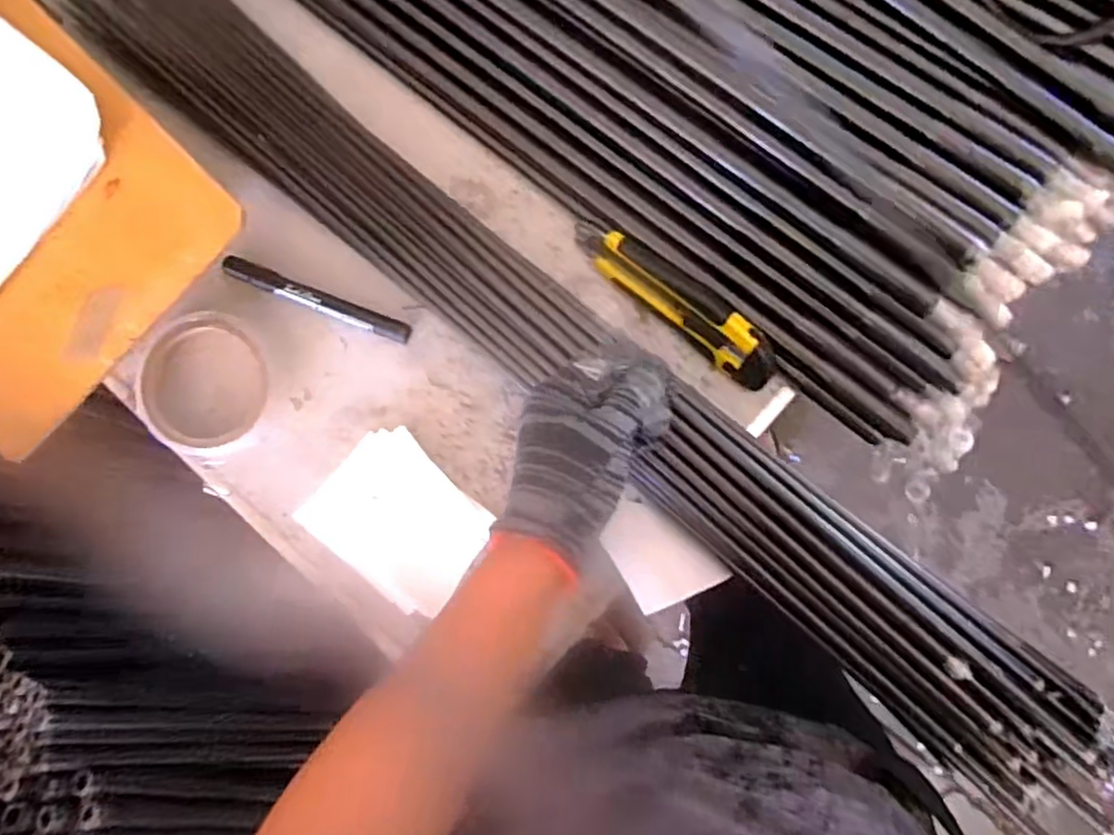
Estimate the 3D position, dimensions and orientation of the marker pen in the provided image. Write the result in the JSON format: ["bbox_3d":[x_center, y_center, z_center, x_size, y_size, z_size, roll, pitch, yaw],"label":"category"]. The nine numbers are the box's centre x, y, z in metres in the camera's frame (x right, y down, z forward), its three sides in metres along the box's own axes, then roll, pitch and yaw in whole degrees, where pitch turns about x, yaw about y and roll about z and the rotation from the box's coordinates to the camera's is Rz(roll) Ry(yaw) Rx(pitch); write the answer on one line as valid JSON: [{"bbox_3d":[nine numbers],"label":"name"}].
[{"bbox_3d":[-0.166,-0.081,0.491,0.133,0.016,0.016,22,89,5],"label":"marker pen"}]

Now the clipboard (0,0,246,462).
[{"bbox_3d":[-0.340,-0.142,0.407,0.281,0.020,0.197,42,91,5],"label":"clipboard"}]

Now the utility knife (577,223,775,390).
[{"bbox_3d":[0.077,-0.077,0.470,0.157,0.033,0.029,37,91,5],"label":"utility knife"}]

